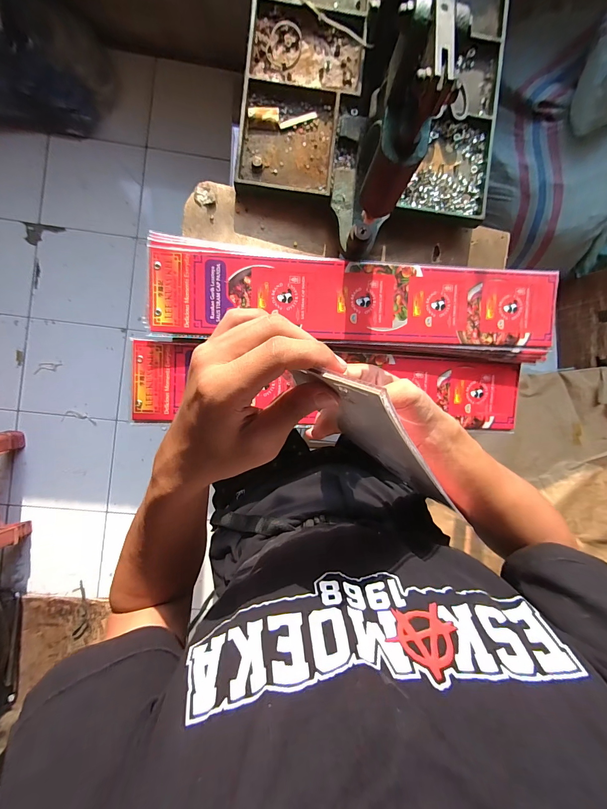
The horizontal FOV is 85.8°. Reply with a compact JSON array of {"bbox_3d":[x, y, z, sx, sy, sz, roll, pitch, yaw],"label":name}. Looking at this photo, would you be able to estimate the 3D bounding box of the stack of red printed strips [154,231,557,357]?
[{"bbox_3d":[0.082,-0.147,0.456,0.558,0.030,0.132,3,90,-5],"label":"stack of red printed strips"}]

